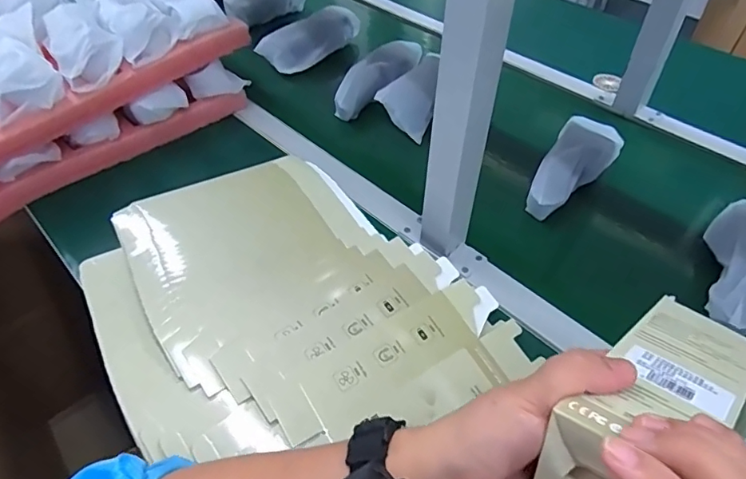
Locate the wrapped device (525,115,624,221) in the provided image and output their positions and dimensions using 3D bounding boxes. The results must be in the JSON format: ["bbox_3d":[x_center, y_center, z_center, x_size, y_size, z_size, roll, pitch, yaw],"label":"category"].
[{"bbox_3d":[0.257,-0.093,0.638,0.073,0.051,0.203,26,51,21],"label":"wrapped device"}]

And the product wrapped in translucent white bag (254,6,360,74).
[{"bbox_3d":[-0.102,-0.346,0.868,0.064,0.050,0.207,33,53,26],"label":"product wrapped in translucent white bag"}]

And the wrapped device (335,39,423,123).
[{"bbox_3d":[0.010,-0.252,0.780,0.051,0.063,0.191,32,53,26],"label":"wrapped device"}]

